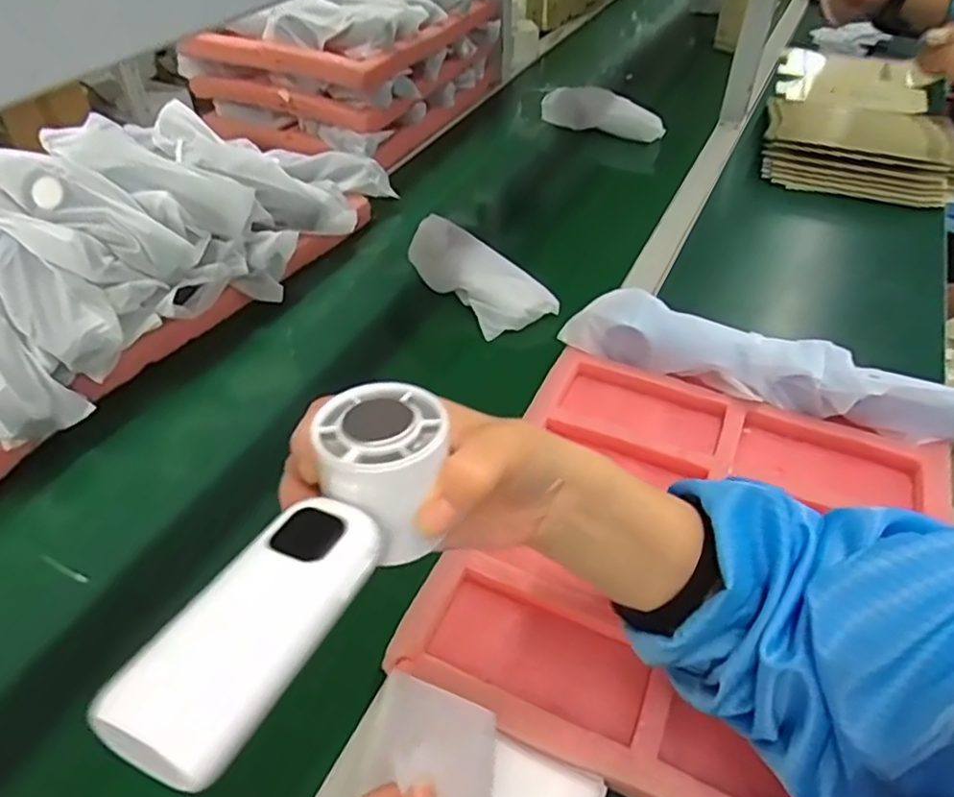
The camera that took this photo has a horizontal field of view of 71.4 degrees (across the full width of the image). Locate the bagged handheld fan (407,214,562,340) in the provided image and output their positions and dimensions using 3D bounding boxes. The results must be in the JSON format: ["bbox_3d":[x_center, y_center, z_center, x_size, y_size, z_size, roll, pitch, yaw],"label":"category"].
[{"bbox_3d":[0.005,-0.143,0.759,0.089,0.058,0.167,-28,50,-24],"label":"bagged handheld fan"}]

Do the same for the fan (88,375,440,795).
[{"bbox_3d":[-0.059,0.054,0.233,0.052,0.032,0.151,23,50,14],"label":"fan"}]

